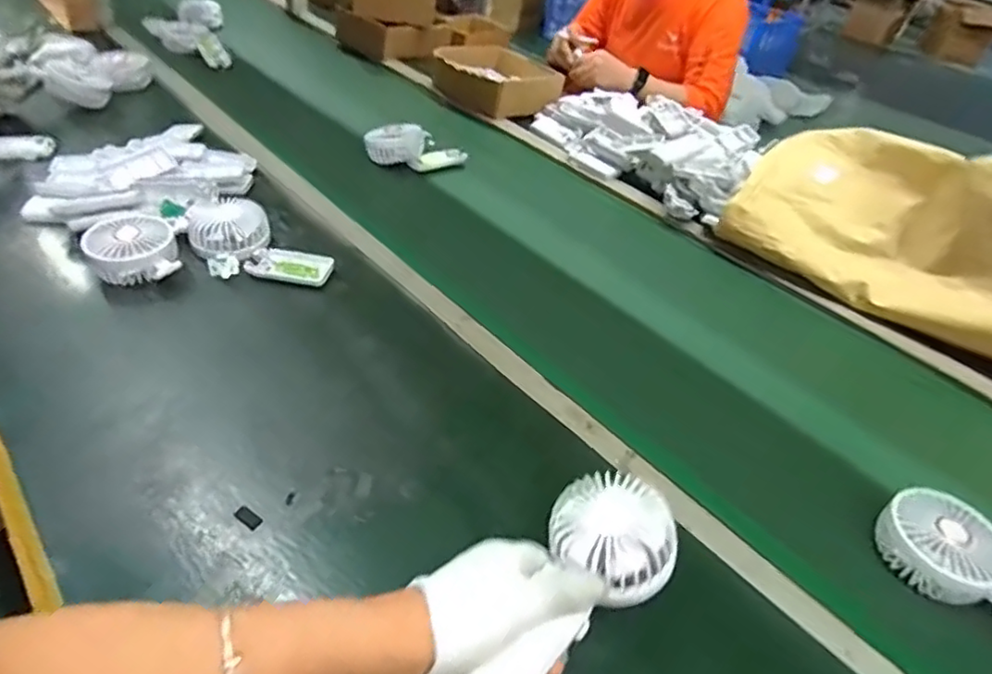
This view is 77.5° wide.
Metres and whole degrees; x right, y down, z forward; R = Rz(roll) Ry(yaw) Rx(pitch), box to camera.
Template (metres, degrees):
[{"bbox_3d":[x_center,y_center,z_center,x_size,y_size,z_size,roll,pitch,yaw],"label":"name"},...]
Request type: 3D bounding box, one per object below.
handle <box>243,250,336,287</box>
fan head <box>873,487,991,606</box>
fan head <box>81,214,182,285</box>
[{"bbox_3d":[-0.234,-0.079,0.706,0.093,0.015,0.042,8,39,-3],"label":"handle"},{"bbox_3d":[0.364,0.170,0.496,0.099,0.043,0.072,19,42,18],"label":"fan head"},{"bbox_3d":[-0.400,-0.090,0.684,0.087,0.054,0.076,-14,44,-27],"label":"fan head"}]

